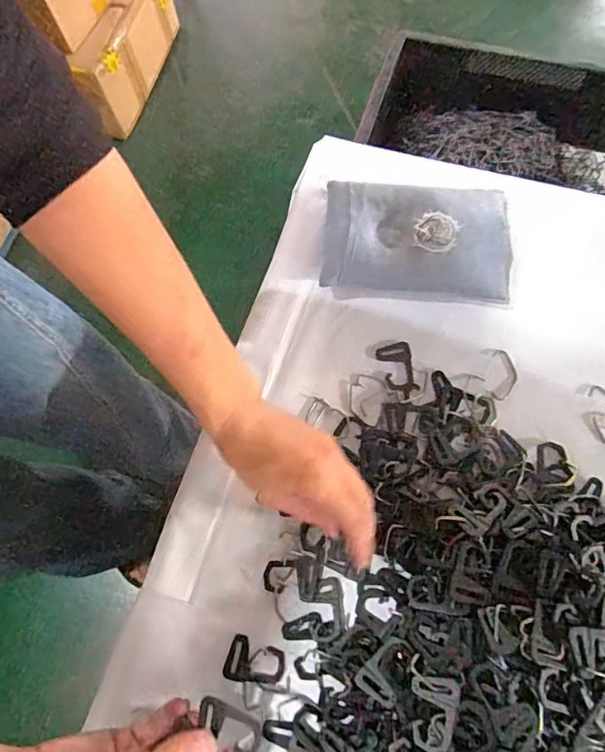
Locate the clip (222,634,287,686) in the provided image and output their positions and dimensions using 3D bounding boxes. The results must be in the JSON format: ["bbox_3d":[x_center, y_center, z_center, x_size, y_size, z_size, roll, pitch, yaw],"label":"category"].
[{"bbox_3d":[-0.035,0.213,0.381,0.043,0.004,0.029,14,71,7],"label":"clip"}]

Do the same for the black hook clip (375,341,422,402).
[{"bbox_3d":[0.085,-0.005,0.449,0.030,0.004,0.050,-18,70,-4],"label":"black hook clip"}]

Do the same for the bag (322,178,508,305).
[{"bbox_3d":[0.105,-0.125,0.474,0.168,0.035,0.113,3,70,4],"label":"bag"}]

